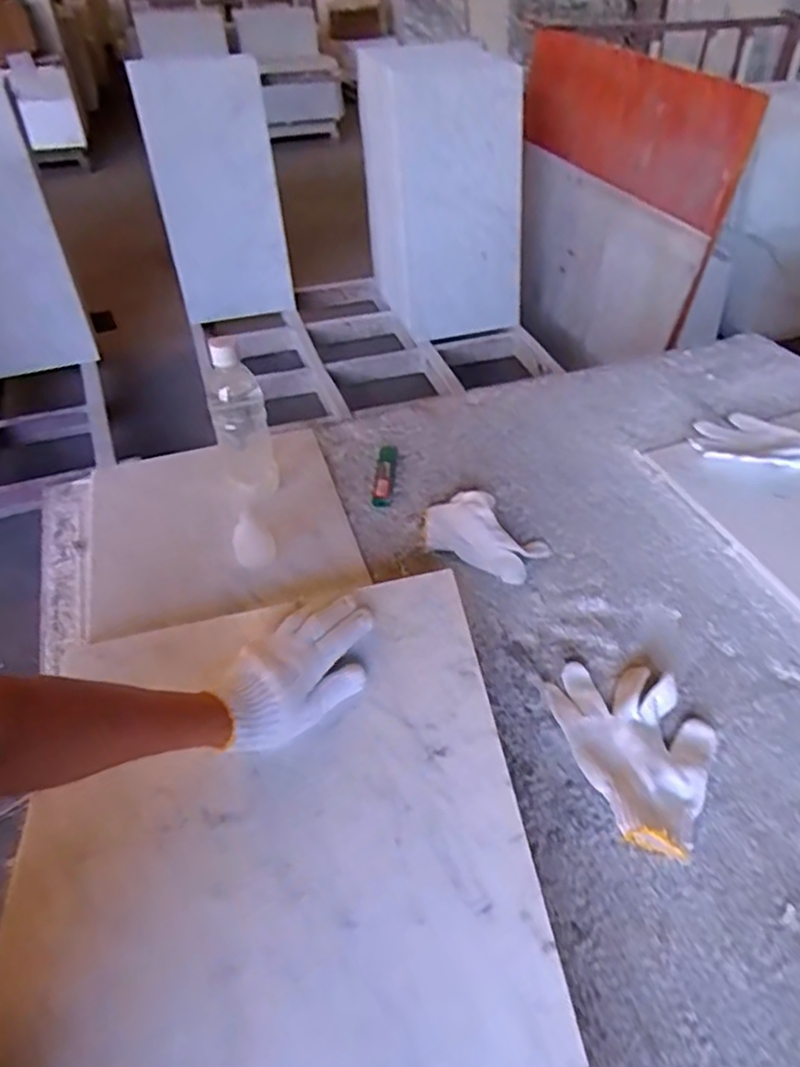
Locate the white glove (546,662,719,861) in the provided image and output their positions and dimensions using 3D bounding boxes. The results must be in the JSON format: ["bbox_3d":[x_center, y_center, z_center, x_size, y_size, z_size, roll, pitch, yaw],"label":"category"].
[{"bbox_3d":[0.223,0.190,0.600,0.132,0.030,0.180,-7,43,-7],"label":"white glove"}]

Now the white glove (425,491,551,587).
[{"bbox_3d":[0.099,-0.003,0.789,0.149,0.043,0.092,23,49,22],"label":"white glove"}]

